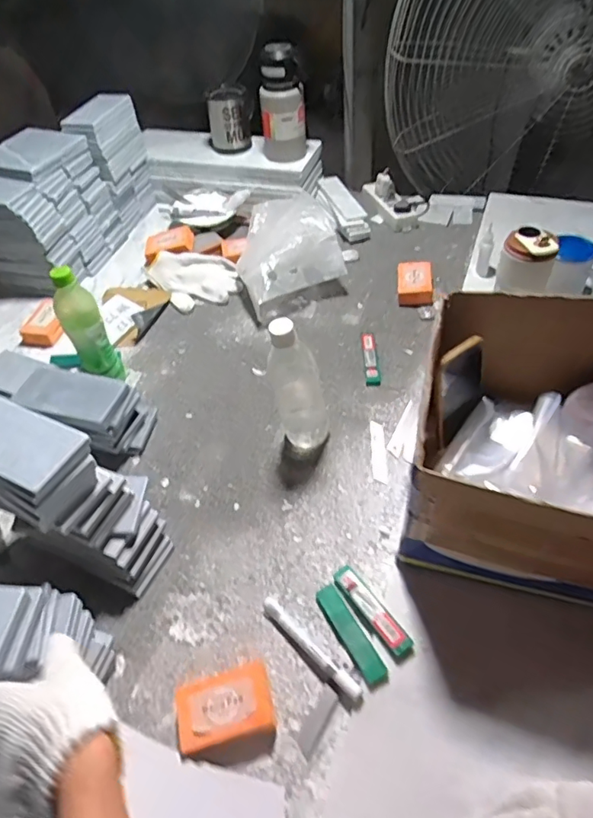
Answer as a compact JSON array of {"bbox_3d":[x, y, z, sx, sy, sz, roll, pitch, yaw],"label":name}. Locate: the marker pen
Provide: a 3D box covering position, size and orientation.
[{"bbox_3d":[0.014,0.259,0.569,0.017,0.018,0.143,-38,57,-24],"label":"marker pen"}]

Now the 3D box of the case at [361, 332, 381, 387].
[{"bbox_3d":[0.125,-0.086,0.875,0.023,0.011,0.122,-2,50,3],"label":"case"}]

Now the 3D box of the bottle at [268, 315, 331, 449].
[{"bbox_3d":[0.004,-0.038,0.717,0.068,0.207,0.078,-14,50,-7],"label":"bottle"}]

